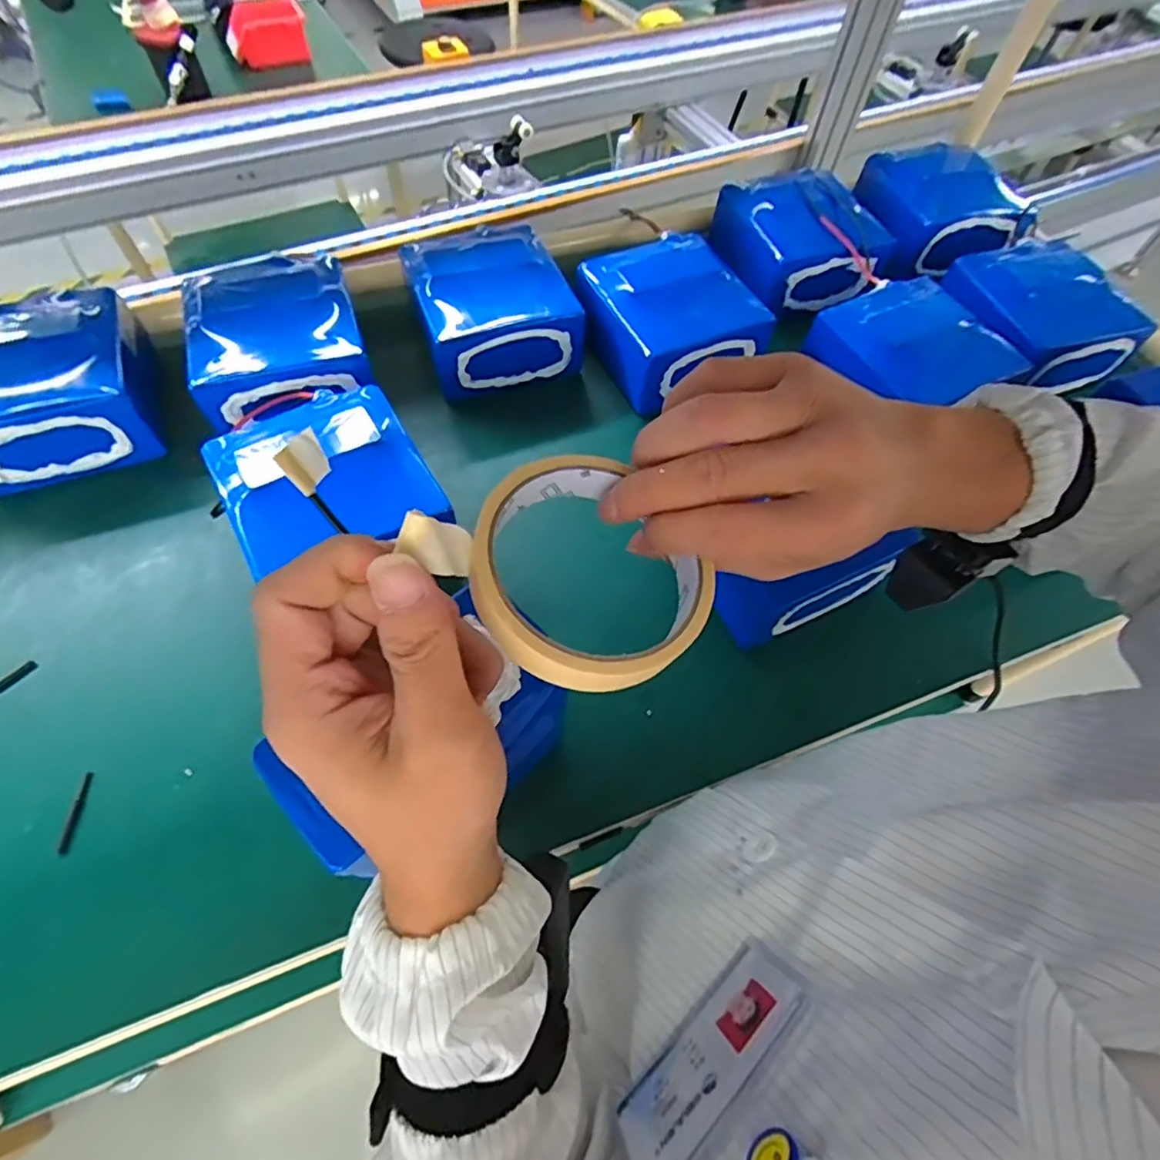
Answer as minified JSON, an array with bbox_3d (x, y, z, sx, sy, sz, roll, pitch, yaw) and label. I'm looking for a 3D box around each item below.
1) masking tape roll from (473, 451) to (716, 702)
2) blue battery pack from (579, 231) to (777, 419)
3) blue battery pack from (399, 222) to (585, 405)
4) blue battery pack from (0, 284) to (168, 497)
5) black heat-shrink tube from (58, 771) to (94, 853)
[{"bbox_3d":[0.002,-0.002,0.220,0.087,0.030,0.084,1,61,-2],"label":"masking tape roll"},{"bbox_3d":[0.085,-0.263,0.604,0.153,0.073,0.153,-23,65,-15],"label":"blue battery pack"},{"bbox_3d":[-0.087,-0.265,0.596,0.147,0.093,0.141,-17,63,-12],"label":"blue battery pack"},{"bbox_3d":[-0.449,-0.163,0.515,0.145,0.099,0.140,-19,63,-13],"label":"blue battery pack"},{"bbox_3d":[-0.331,0.153,0.397,0.006,0.004,0.050,0,61,-3],"label":"black heat-shrink tube"}]

